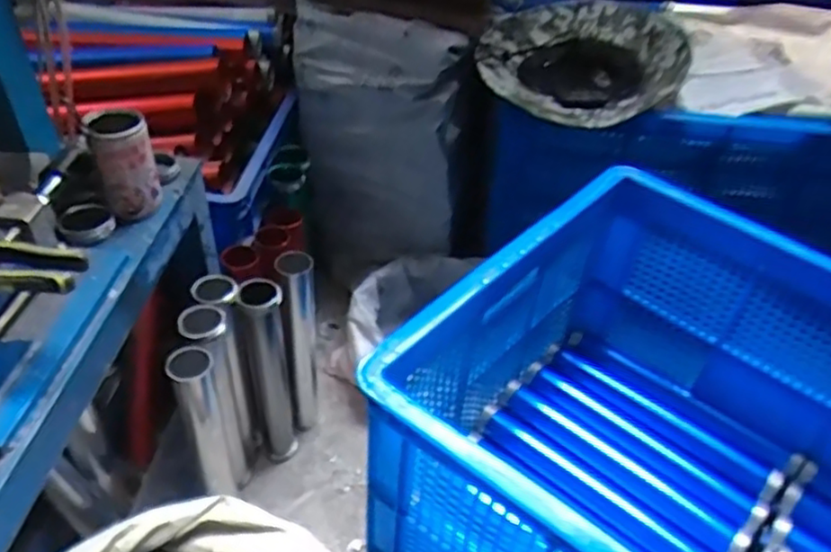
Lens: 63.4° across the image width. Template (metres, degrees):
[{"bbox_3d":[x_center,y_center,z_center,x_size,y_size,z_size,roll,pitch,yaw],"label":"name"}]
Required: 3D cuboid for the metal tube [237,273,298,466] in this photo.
[{"bbox_3d":[-0.218,0.153,1.013,0.060,0.343,0.051,-12,44,-19],"label":"metal tube"}]

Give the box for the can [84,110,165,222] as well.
[{"bbox_3d":[-0.328,-0.127,0.761,0.064,0.108,0.062,-15,45,-21],"label":"can"}]

